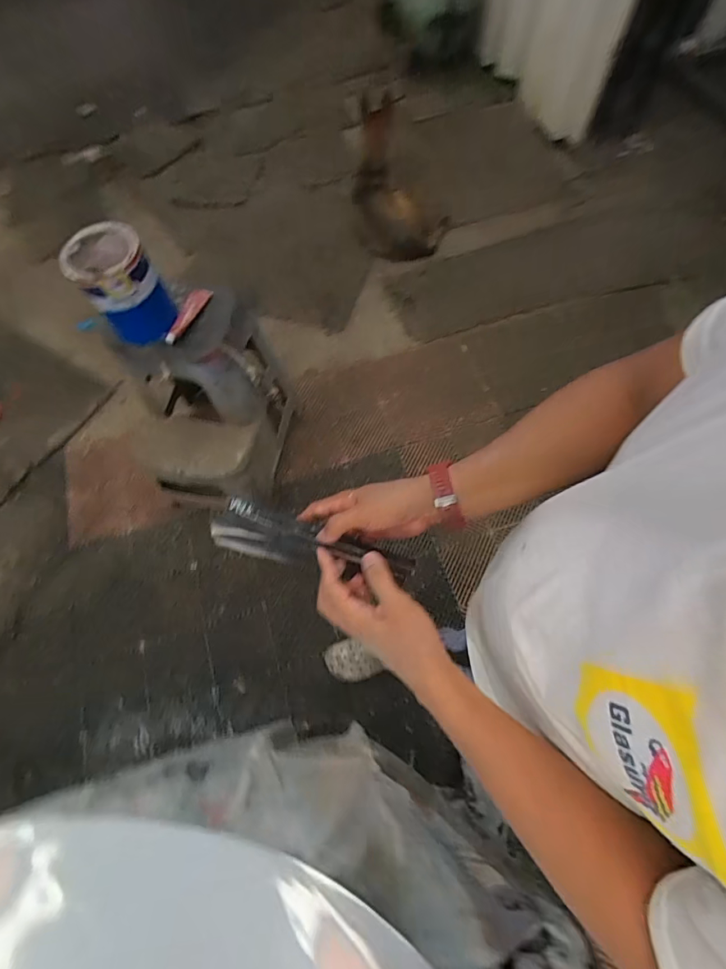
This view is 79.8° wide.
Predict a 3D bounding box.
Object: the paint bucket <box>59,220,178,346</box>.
[{"bbox_3d":[-0.557,-0.459,1.026,0.167,0.222,0.148,-23,69,-8],"label":"paint bucket"}]

